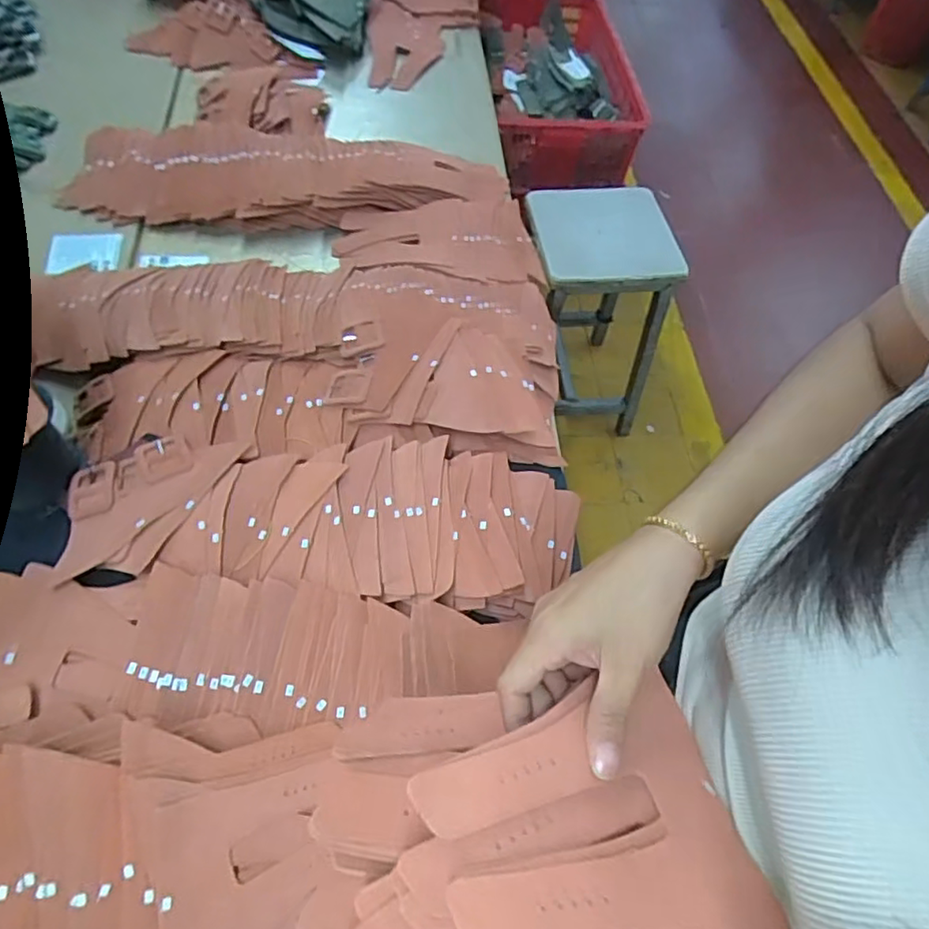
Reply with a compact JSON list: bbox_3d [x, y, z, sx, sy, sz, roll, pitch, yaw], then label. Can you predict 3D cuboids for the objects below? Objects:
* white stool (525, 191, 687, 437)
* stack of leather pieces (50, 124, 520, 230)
[{"bbox_3d":[0.292,-0.337,1.442,0.288,0.498,0.312,-3,61,-9],"label":"white stool"},{"bbox_3d":[-0.241,-0.414,0.868,0.609,0.049,0.180,-4,61,-9],"label":"stack of leather pieces"}]

